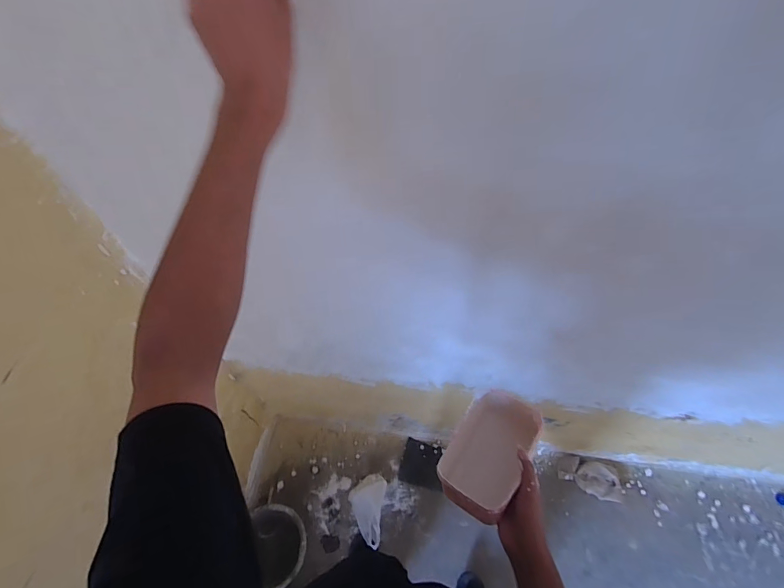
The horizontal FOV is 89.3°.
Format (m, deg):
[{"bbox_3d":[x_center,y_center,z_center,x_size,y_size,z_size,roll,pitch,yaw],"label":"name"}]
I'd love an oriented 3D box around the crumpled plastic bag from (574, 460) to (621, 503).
[{"bbox_3d":[0.784,0.709,1.508,0.154,0.025,0.121,7,58,8],"label":"crumpled plastic bag"}]

